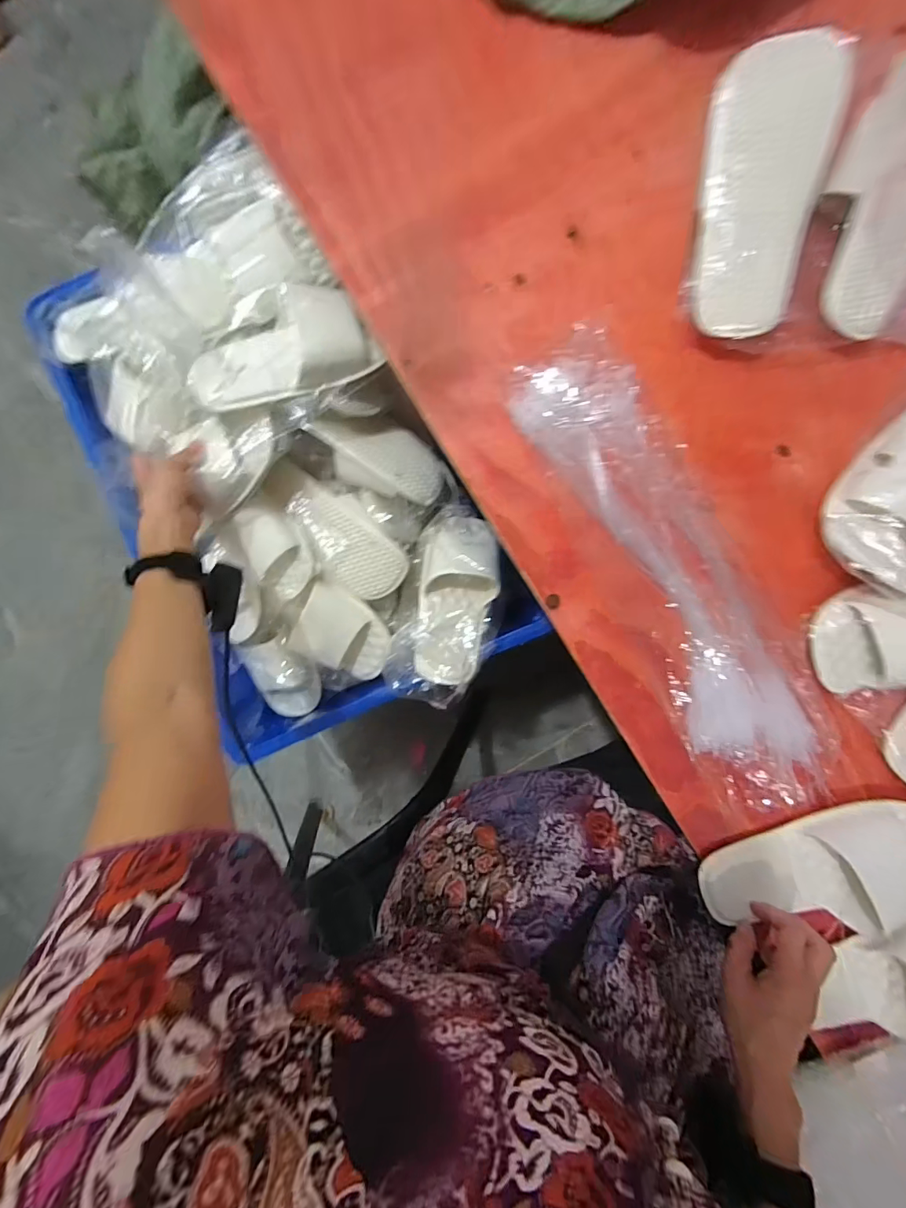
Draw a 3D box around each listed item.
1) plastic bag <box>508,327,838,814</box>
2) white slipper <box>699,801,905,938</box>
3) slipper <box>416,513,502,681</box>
[{"bbox_3d":[0.218,-0.028,0.452,0.130,0.043,0.505,-28,90,1],"label":"plastic bag"},{"bbox_3d":[0.367,0.265,0.457,0.230,0.047,0.099,-16,90,10],"label":"white slipper"},{"bbox_3d":[0.003,-0.016,0.596,0.104,0.061,0.231,9,68,1],"label":"slipper"}]

